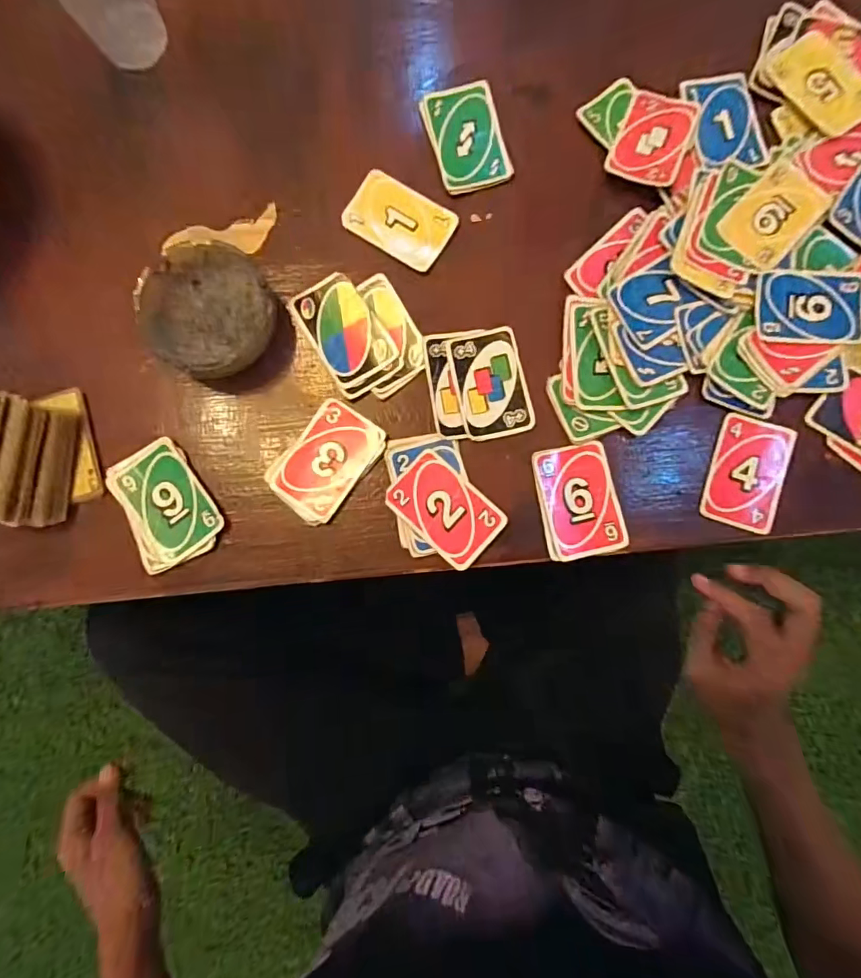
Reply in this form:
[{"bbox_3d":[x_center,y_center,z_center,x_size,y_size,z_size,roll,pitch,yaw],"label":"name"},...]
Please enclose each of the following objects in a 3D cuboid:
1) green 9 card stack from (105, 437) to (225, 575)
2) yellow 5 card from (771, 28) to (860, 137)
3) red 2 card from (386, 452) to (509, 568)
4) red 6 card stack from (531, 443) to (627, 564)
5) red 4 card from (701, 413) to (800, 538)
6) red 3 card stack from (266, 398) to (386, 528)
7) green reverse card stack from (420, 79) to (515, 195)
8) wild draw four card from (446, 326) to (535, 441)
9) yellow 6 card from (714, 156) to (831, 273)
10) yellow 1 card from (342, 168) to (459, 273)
[{"bbox_3d":[-0.203,0.011,0.369,0.065,0.004,0.093,-28,85,-1],"label":"green 9 card stack"},{"bbox_3d":[0.312,-0.323,0.383,0.051,0.004,0.086,-30,83,4],"label":"yellow 5 card"},{"bbox_3d":[0.011,0.015,0.369,0.084,0.004,0.056,42,83,6],"label":"red 2 card"},{"bbox_3d":[0.114,0.009,0.371,0.058,0.005,0.085,-12,85,0],"label":"red 6 card stack"},{"bbox_3d":[0.243,-0.012,0.370,0.055,0.004,0.083,16,86,4],"label":"red 4 card"},{"bbox_3d":[-0.081,-0.021,0.373,0.059,0.004,0.089,36,87,4],"label":"red 3 card stack"},{"bbox_3d":[0.029,-0.285,0.392,0.058,0.004,0.085,-15,85,0],"label":"green reverse card stack"},{"bbox_3d":[0.047,-0.083,0.380,0.053,0.004,0.084,-12,85,0],"label":"wild draw four card"},{"bbox_3d":[0.267,-0.215,0.377,0.053,0.005,0.088,44,87,4],"label":"yellow 6 card"},{"bbox_3d":[-0.026,-0.217,0.392,0.085,0.004,0.056,32,88,4],"label":"yellow 1 card"}]

